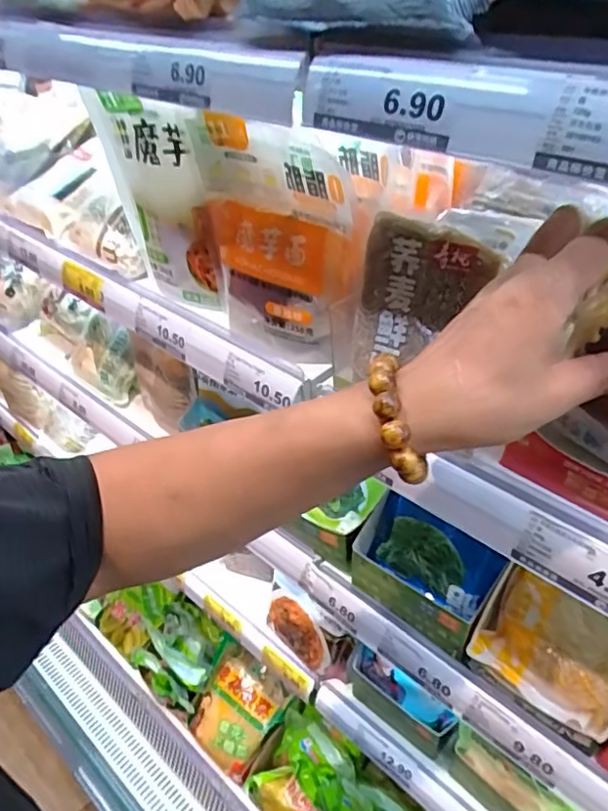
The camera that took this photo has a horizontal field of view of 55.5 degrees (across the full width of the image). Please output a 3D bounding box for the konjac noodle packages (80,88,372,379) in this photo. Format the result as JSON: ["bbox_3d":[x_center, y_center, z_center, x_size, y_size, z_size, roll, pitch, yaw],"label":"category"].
[{"bbox_3d":[-0.071,-0.157,0.507,0.300,0.188,0.045,27,46,31],"label":"konjac noodle packages"}]

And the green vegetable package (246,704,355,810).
[{"bbox_3d":[0.005,0.596,0.928,0.142,0.118,0.139,28,46,32],"label":"green vegetable package"}]

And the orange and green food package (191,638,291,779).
[{"bbox_3d":[-0.119,0.530,1.017,0.153,0.047,0.170,31,81,26],"label":"orange and green food package"}]

